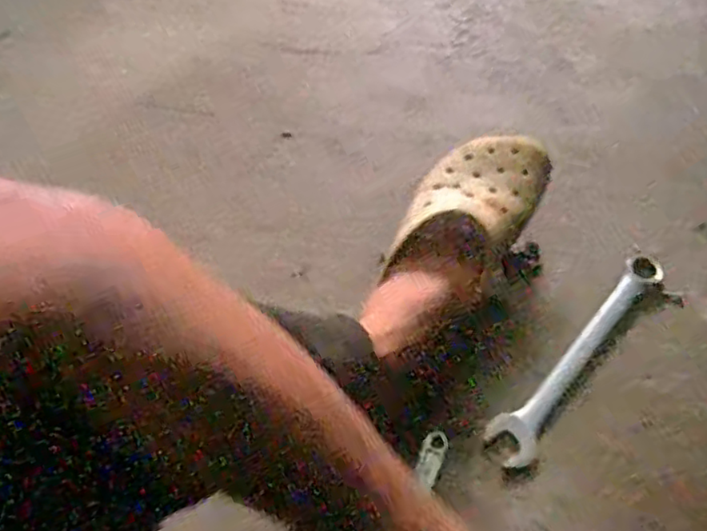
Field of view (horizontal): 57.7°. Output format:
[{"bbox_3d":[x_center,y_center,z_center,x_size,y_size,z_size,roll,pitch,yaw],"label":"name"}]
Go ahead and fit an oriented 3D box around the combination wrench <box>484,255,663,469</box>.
[{"bbox_3d":[0.204,0.078,0.574,0.040,0.007,0.244,38,68,22],"label":"combination wrench"}]

